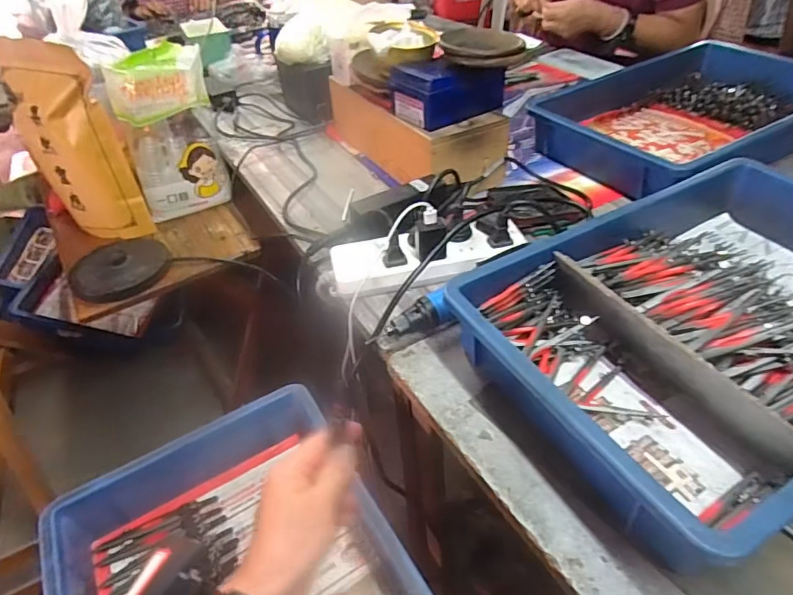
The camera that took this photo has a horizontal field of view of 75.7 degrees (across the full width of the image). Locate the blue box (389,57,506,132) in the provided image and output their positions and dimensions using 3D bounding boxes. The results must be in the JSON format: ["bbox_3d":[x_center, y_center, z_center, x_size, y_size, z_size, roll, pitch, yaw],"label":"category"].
[{"bbox_3d":[0.070,-0.296,0.712,0.139,0.068,0.092,-28,46,-24],"label":"blue box"}]

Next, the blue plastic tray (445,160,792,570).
[{"bbox_3d":[0.298,0.014,0.471,0.430,0.077,0.280,-23,44,-19],"label":"blue plastic tray"}]

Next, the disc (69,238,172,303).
[{"bbox_3d":[-0.434,-0.050,0.800,0.141,0.034,0.141,-27,46,-23],"label":"disc"}]

